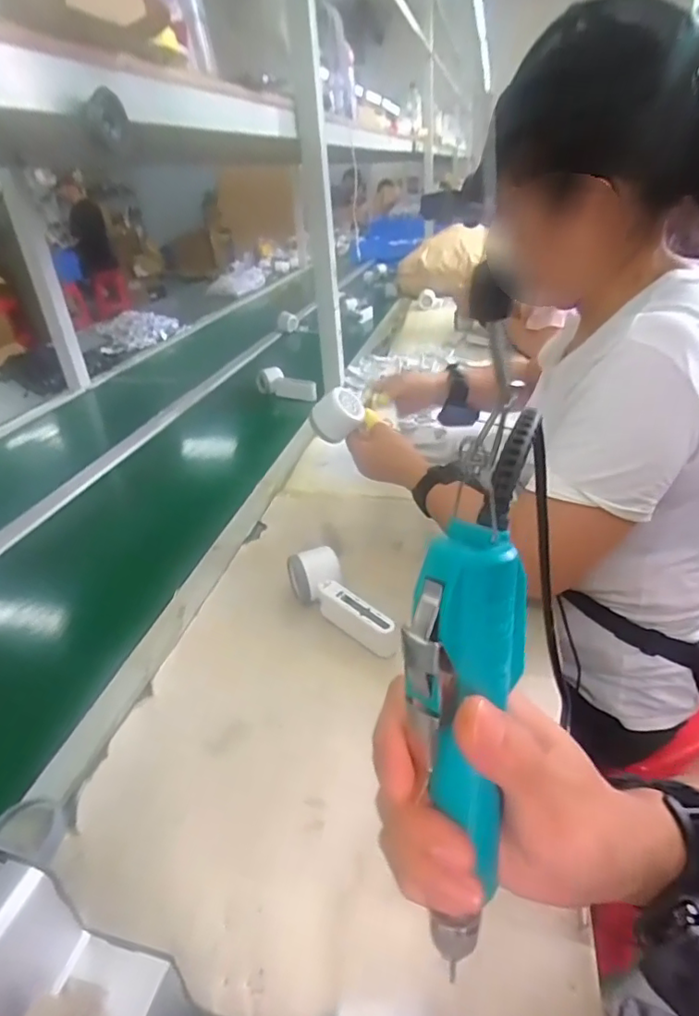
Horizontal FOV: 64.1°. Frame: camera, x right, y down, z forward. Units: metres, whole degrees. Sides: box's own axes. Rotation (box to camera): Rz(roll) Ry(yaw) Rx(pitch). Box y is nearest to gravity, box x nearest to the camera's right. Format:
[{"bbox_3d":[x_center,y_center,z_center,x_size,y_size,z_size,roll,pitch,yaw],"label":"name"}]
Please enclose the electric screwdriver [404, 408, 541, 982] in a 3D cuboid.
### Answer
[{"bbox_3d":[0.044,0.083,0.215,0.040,0.180,0.031,3,11,14],"label":"electric screwdriver"}]

